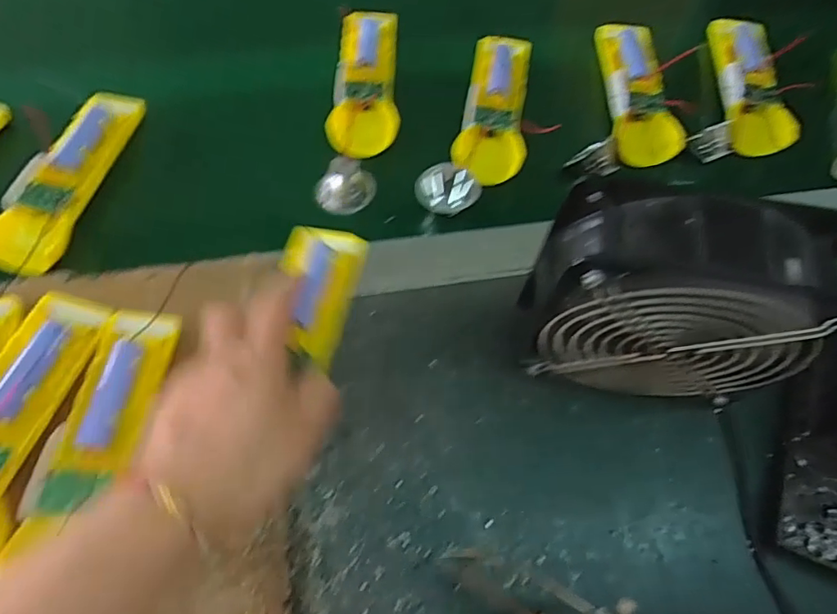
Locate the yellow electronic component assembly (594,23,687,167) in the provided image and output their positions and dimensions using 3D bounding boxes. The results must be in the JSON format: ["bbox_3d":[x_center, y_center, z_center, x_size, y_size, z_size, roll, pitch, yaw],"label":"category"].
[{"bbox_3d":[0.179,-0.183,0.464,0.048,0.026,0.146,0,63,-3],"label":"yellow electronic component assembly"}]

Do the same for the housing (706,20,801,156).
[{"bbox_3d":[0.272,-0.184,0.462,0.047,0.025,0.136,7,63,0],"label":"housing"}]

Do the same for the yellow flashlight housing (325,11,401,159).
[{"bbox_3d":[-0.042,-0.189,0.469,0.052,0.026,0.150,2,63,-2],"label":"yellow flashlight housing"}]

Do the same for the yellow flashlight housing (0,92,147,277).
[{"bbox_3d":[-0.261,-0.099,0.420,0.048,0.027,0.165,13,63,3],"label":"yellow flashlight housing"}]

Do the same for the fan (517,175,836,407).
[{"bbox_3d":[0.127,0.004,0.314,0.143,0.164,0.050,12,63,2],"label":"fan"}]

